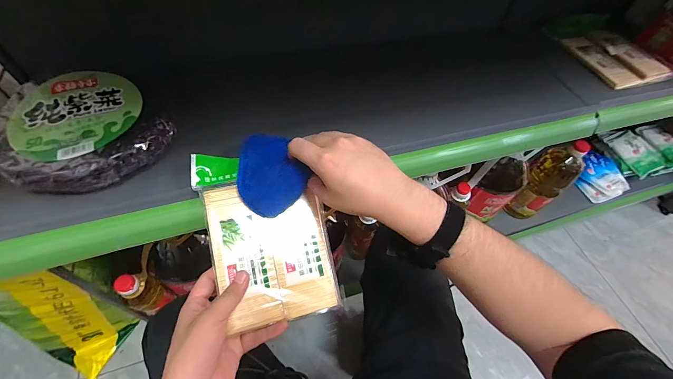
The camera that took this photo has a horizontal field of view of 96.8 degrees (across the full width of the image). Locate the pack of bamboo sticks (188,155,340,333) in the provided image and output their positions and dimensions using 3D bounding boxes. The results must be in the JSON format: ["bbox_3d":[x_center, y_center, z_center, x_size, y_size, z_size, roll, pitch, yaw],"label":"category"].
[{"bbox_3d":[-0.084,0.051,0.369,0.135,0.022,0.215,-14,80,-18],"label":"pack of bamboo sticks"}]

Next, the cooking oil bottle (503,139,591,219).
[{"bbox_3d":[0.556,-0.020,0.802,0.074,0.274,0.068,11,56,3],"label":"cooking oil bottle"}]

